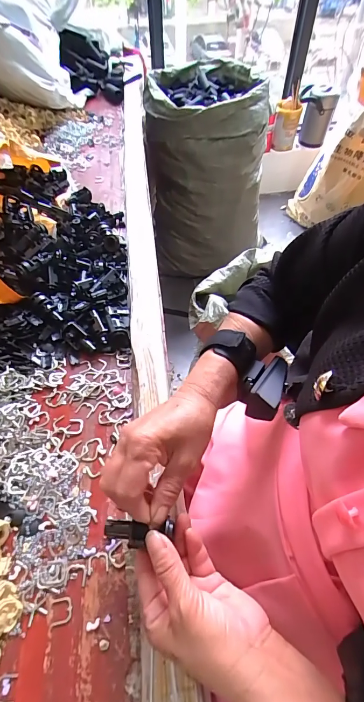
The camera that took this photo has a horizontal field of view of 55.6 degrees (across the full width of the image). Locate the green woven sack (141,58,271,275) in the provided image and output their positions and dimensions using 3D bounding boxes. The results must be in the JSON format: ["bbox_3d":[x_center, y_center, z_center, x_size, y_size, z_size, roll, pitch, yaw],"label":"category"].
[{"bbox_3d":[0.074,-0.605,1.263,0.381,0.619,0.335,-9,55,-7],"label":"green woven sack"}]

